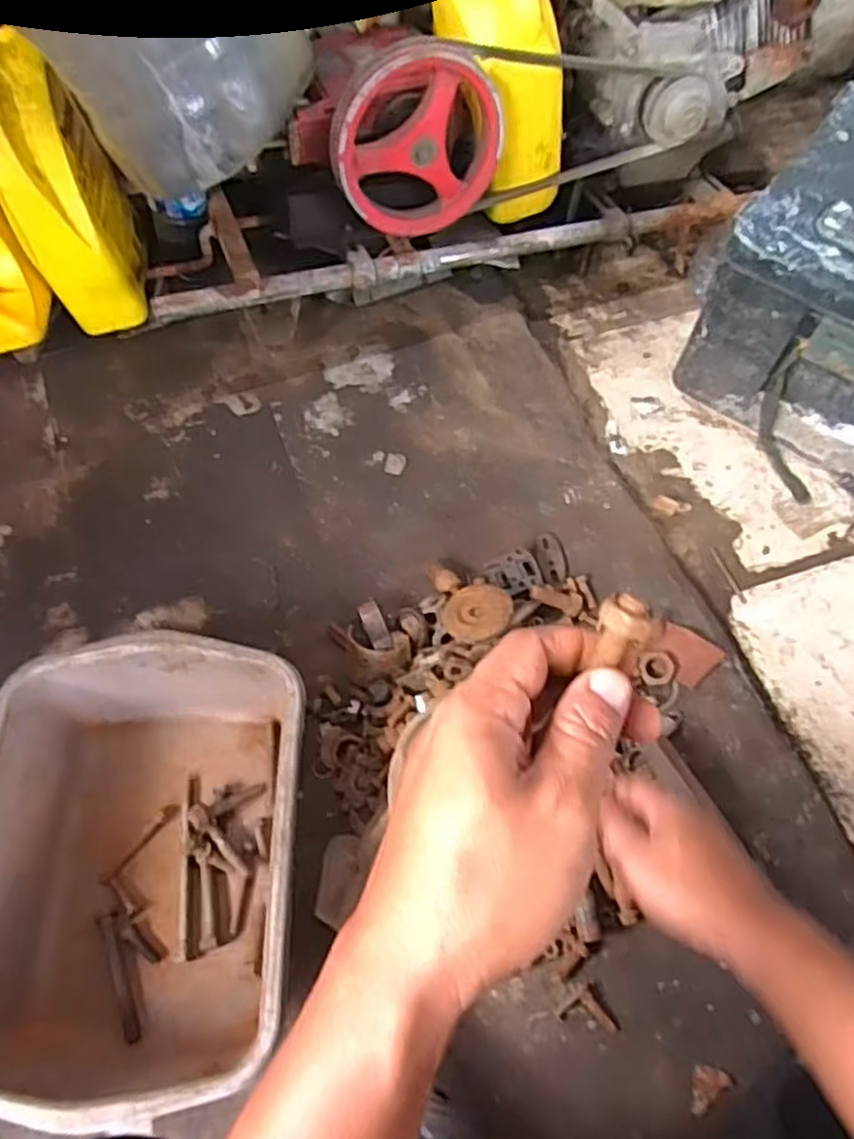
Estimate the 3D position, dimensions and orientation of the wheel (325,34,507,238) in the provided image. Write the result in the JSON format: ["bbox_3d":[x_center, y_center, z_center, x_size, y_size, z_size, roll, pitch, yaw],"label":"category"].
[{"bbox_3d":[-0.010,-0.451,0.782,0.184,0.184,0.038,-22,55,-5],"label":"wheel"}]

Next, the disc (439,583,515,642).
[{"bbox_3d":[0.051,0.042,0.738,0.068,0.005,0.067,-8,54,11],"label":"disc"}]

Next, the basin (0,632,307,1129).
[{"bbox_3d":[-0.242,0.240,0.627,0.255,0.121,0.335,2,64,0],"label":"basin"}]

